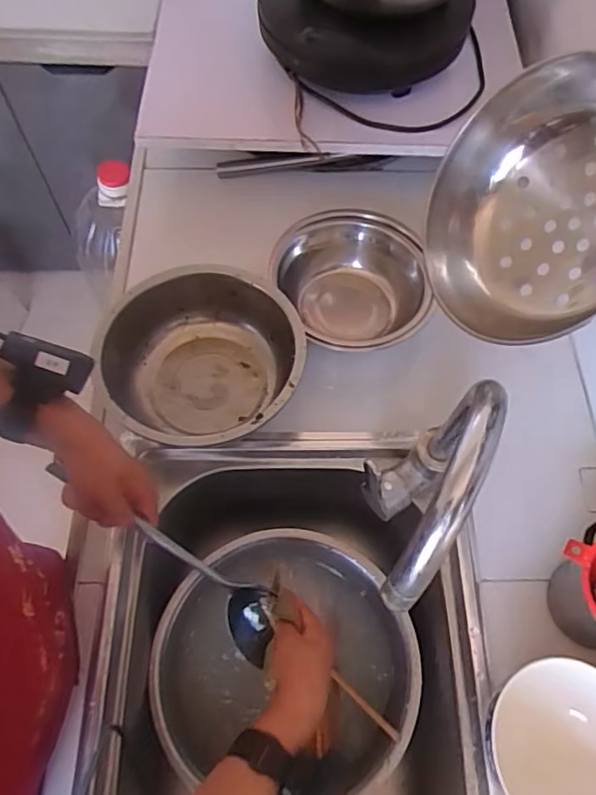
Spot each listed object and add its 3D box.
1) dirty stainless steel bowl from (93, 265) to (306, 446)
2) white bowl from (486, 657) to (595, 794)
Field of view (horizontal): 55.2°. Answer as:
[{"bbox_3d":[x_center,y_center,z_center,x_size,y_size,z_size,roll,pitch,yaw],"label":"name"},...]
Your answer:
[{"bbox_3d":[-0.100,-0.035,0.661,0.202,0.094,0.216,1,64,-2],"label":"dirty stainless steel bowl"},{"bbox_3d":[0.234,0.308,0.495,0.114,0.063,0.138,11,64,4],"label":"white bowl"}]

